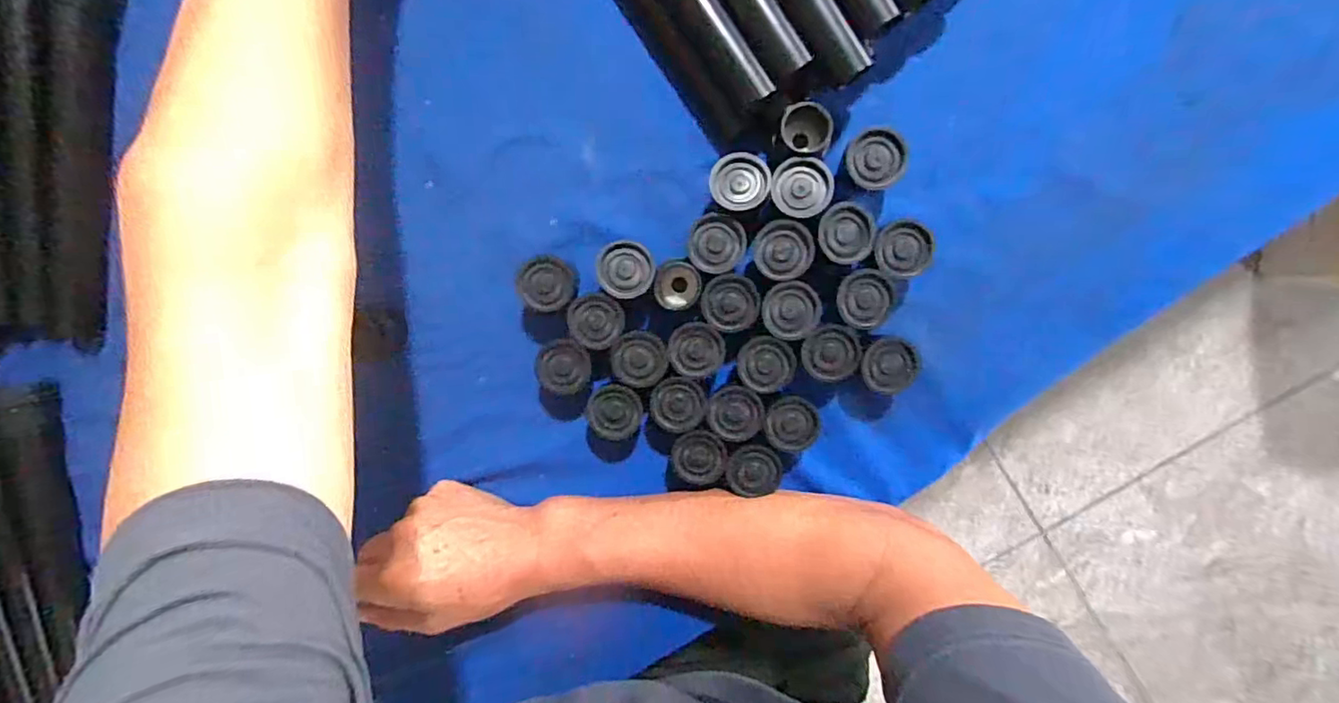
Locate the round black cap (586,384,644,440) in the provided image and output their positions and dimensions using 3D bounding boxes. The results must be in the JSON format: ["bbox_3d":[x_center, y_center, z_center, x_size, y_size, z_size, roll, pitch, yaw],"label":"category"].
[{"bbox_3d":[-0.034,0.037,0.381,0.034,0.030,0.035,1,99,3],"label":"round black cap"}]

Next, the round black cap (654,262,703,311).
[{"bbox_3d":[0.005,-0.042,0.369,0.030,0.031,0.029,1,99,3],"label":"round black cap"}]

